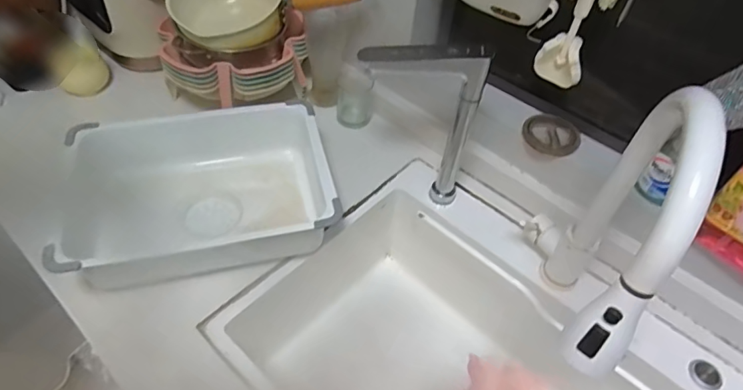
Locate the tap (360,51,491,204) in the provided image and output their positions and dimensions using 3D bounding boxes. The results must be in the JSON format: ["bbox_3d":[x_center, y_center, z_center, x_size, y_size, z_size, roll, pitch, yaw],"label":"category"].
[{"bbox_3d":[0.066,-0.104,0.704,0.163,0.270,0.060,14,50,6],"label":"tap"}]

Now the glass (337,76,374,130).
[{"bbox_3d":[-0.028,-0.180,0.878,0.064,0.094,0.072,2,50,-4],"label":"glass"}]

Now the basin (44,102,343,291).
[{"bbox_3d":[-0.244,0.004,0.701,0.355,0.127,0.249,-8,51,-12],"label":"basin"}]

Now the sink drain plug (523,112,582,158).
[{"bbox_3d":[0.264,-0.088,0.706,0.080,0.024,0.063,25,52,16],"label":"sink drain plug"}]

